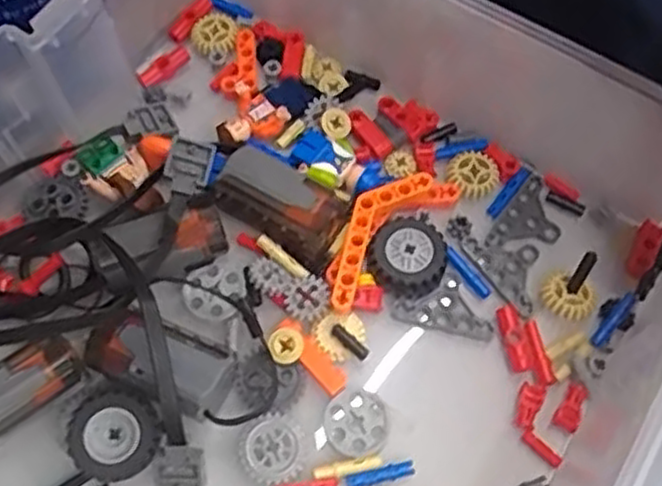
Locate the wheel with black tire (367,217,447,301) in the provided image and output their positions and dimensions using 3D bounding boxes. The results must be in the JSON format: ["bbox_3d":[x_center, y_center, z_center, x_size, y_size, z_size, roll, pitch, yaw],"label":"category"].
[{"bbox_3d":[0.029,0.005,0.283,0.027,0.013,0.028,0,66,0],"label":"wheel with black tire"}]

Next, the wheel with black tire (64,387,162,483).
[{"bbox_3d":[-0.072,0.064,0.252,0.029,0.014,0.029,2,79,-8],"label":"wheel with black tire"}]

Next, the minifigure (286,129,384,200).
[{"bbox_3d":[0.002,-0.029,0.296,0.038,0.008,0.022,41,72,16],"label":"minifigure"}]

